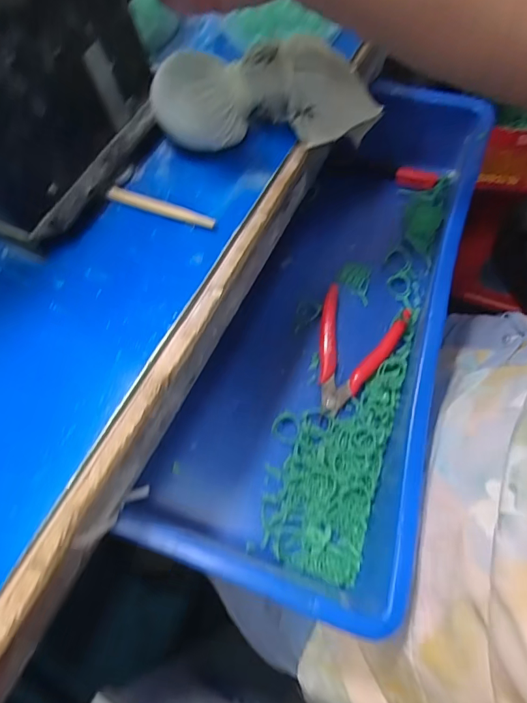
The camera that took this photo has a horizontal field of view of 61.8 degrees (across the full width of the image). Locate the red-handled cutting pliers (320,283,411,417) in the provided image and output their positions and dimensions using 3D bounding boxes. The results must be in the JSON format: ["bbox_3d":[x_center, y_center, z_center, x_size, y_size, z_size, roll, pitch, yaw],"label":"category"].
[{"bbox_3d":[0.071,-0.004,0.383,0.074,0.014,0.113,25,70,19],"label":"red-handled cutting pliers"}]

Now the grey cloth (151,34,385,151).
[{"bbox_3d":[0.002,-0.166,0.288,0.142,0.050,0.047,-7,63,5],"label":"grey cloth"}]

